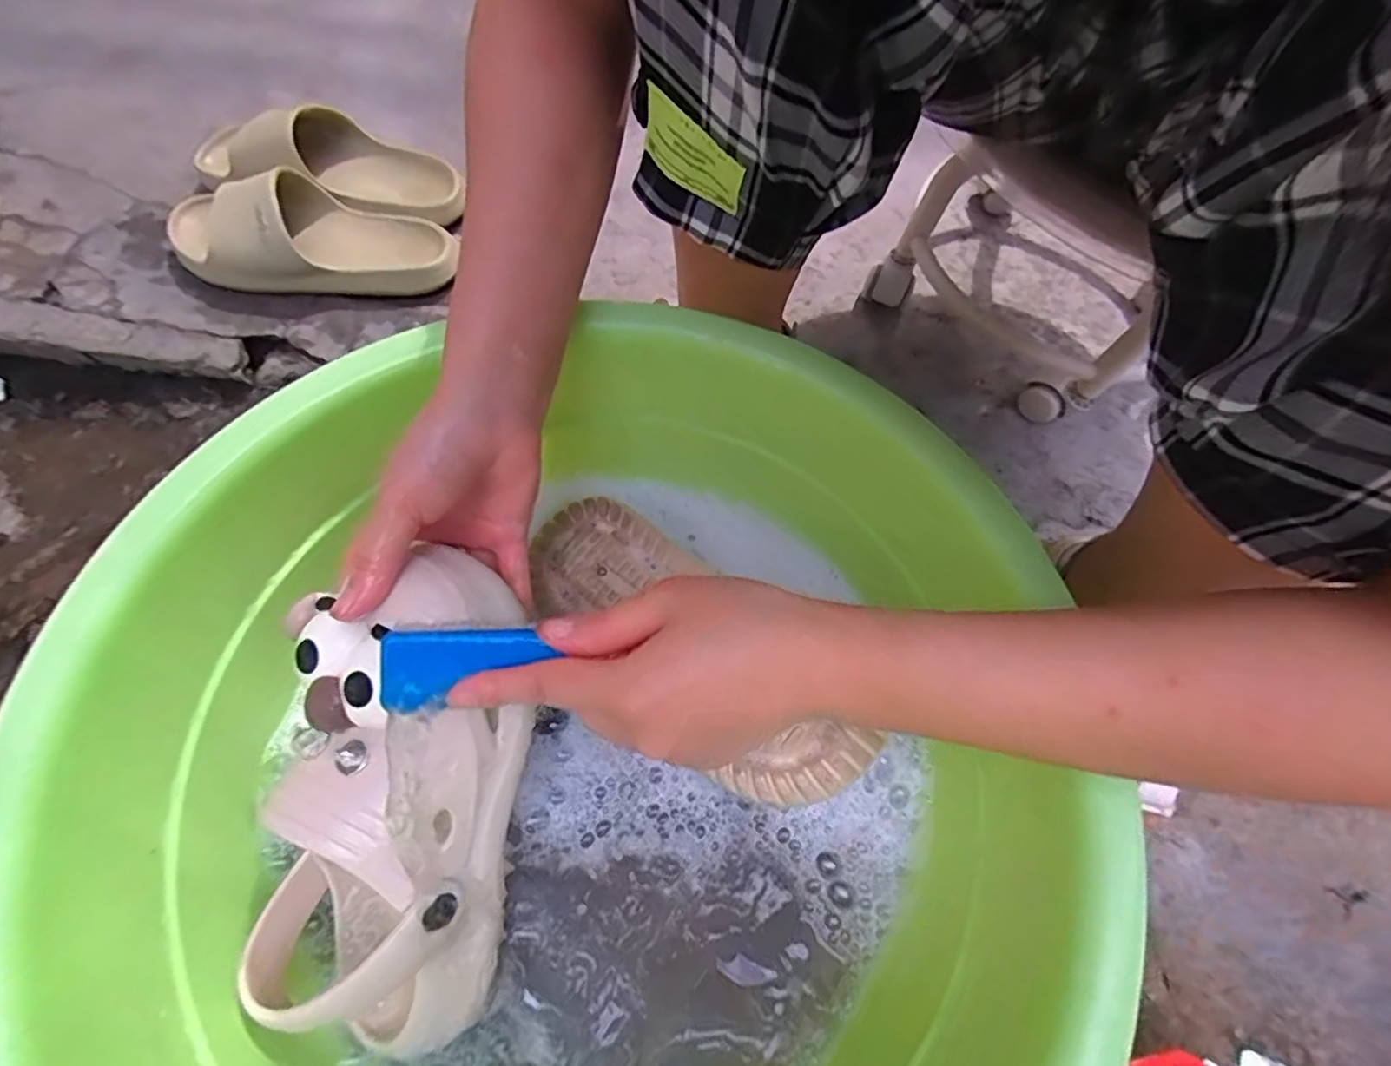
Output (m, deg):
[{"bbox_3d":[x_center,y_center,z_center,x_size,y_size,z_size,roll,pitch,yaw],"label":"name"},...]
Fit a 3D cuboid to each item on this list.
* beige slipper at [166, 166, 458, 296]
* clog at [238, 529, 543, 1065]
[{"bbox_3d":[-0.348,-0.272,0.554,0.239,0.073,0.093,0,63,-1],"label":"beige slipper"},{"bbox_3d":[-0.146,0.125,0.308,0.105,0.096,0.218,11,90,31],"label":"clog"}]

